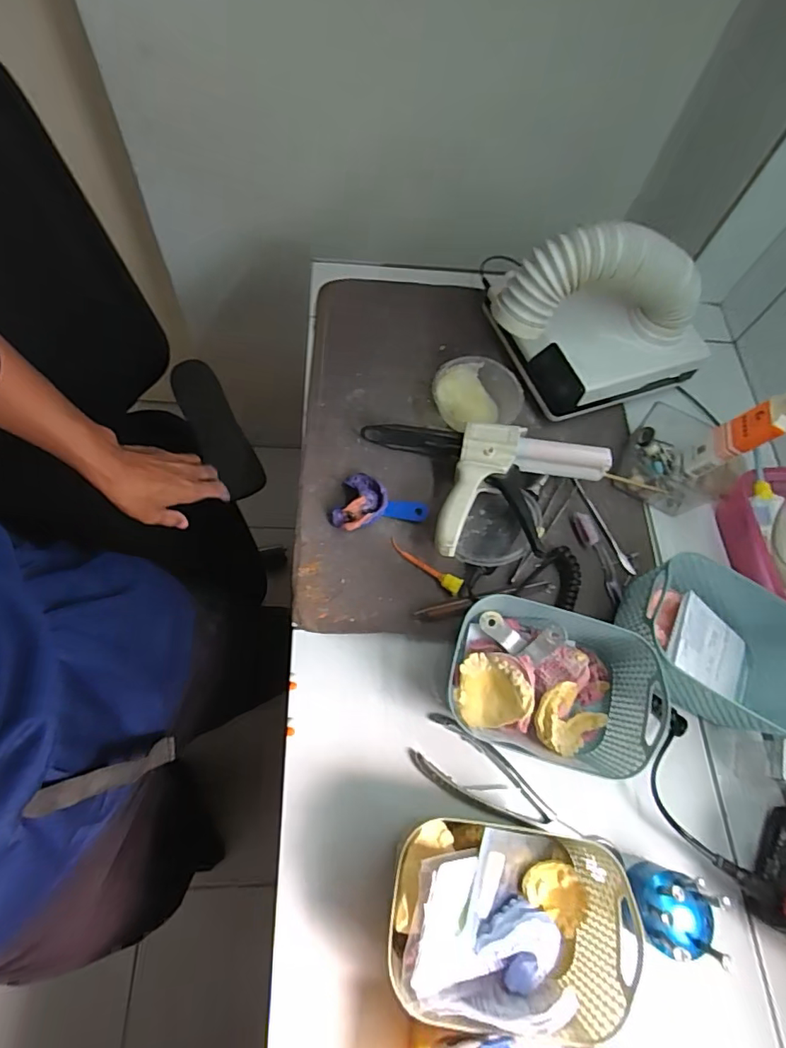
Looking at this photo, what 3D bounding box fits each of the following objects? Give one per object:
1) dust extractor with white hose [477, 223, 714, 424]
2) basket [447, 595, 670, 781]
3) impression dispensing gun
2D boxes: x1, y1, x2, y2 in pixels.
[{"bbox_3d":[0.241,-0.216,0.558,0.252,0.170,0.104,-8,68,-8],"label":"dust extractor with white hose"},{"bbox_3d":[0.138,0.146,0.454,0.172,0.081,0.127,18,67,3],"label":"basket"},{"bbox_3d":[0.096,-0.036,0.543,0.259,0.058,0.151,6,65,-4],"label":"impression dispensing gun"}]

